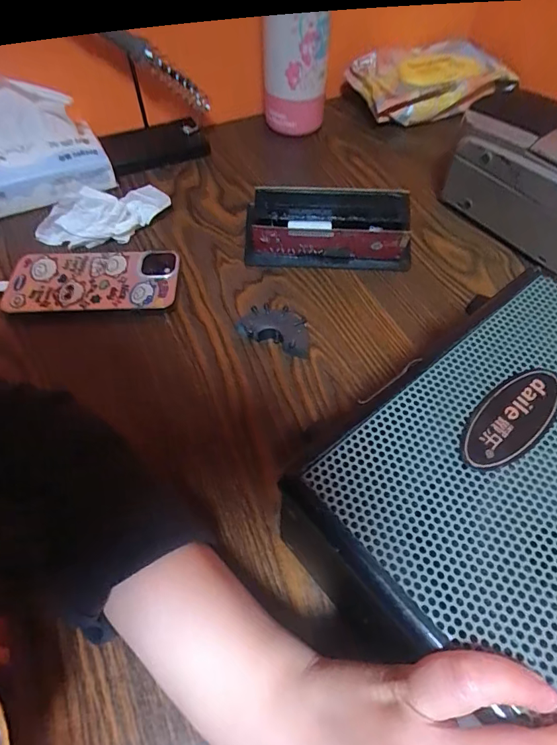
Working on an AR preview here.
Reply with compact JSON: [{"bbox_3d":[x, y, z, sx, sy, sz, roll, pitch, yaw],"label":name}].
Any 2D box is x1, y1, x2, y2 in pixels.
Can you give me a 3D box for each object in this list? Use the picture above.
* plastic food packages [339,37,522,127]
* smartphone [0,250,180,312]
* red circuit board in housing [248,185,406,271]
[{"bbox_3d":[0.179,-0.336,0.502,0.185,0.057,0.078,-14,56,-10],"label":"plastic food packages"},{"bbox_3d":[-0.166,-0.082,0.386,0.148,0.013,0.070,-3,66,2],"label":"smartphone"},{"bbox_3d":[0.045,-0.127,0.395,0.149,0.073,0.049,0,56,0],"label":"red circuit board in housing"}]

